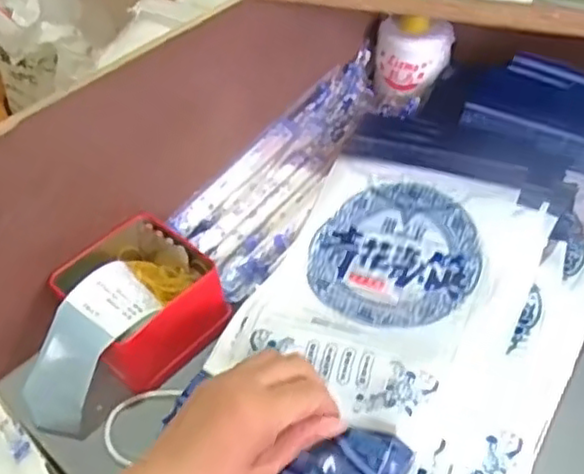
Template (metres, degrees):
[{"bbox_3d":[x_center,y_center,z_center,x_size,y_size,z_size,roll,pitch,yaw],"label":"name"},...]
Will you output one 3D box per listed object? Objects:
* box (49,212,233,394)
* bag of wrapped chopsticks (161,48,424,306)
[{"bbox_3d":[-0.111,0.046,0.503,0.105,0.053,0.104,-36,53,-26],"label":"box"},{"bbox_3d":[0.012,-0.063,0.586,0.096,0.025,0.252,37,67,22],"label":"bag of wrapped chopsticks"}]

